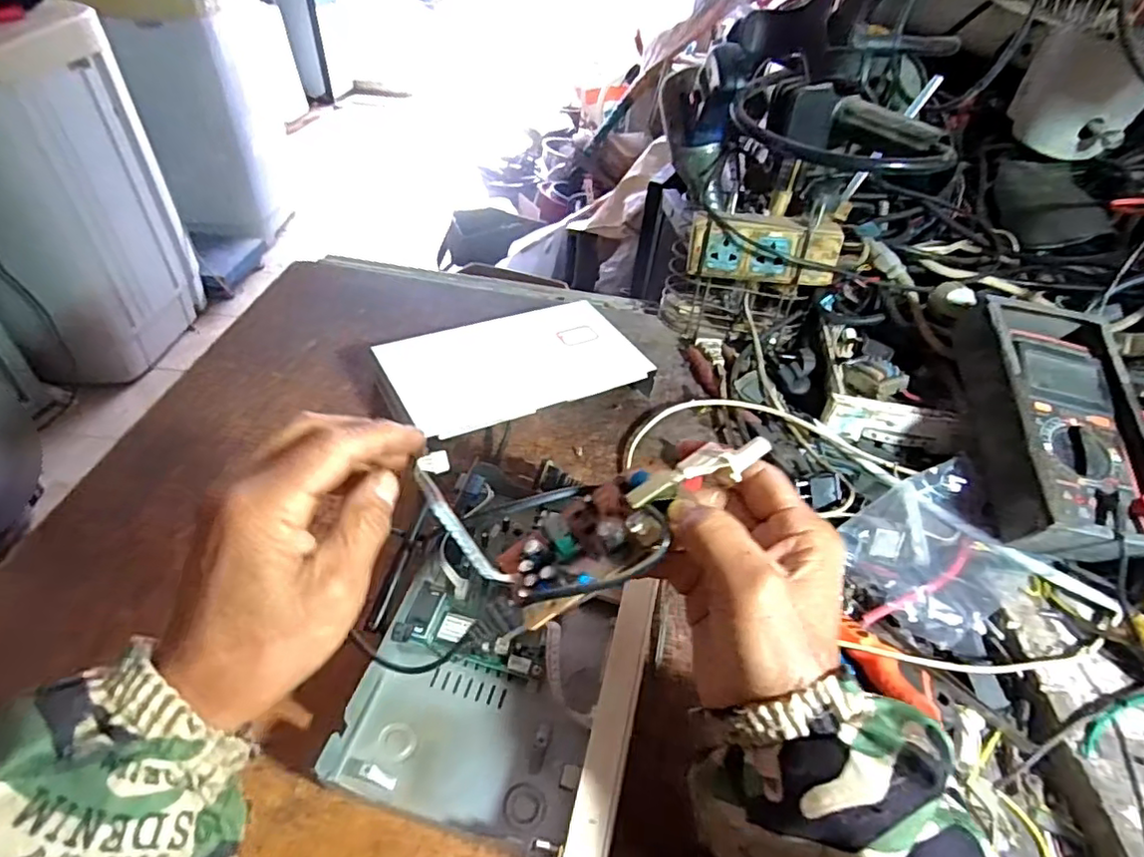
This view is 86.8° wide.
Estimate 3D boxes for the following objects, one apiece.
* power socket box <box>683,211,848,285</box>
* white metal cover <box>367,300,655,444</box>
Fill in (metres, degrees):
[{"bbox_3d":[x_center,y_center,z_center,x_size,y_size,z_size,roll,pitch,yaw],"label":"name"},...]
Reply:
[{"bbox_3d":[0.180,-0.172,0.570,0.133,0.056,0.036,10,43,5],"label":"power socket box"},{"bbox_3d":[-0.052,-0.053,0.547,0.215,0.039,0.130,-19,48,-24],"label":"white metal cover"}]

